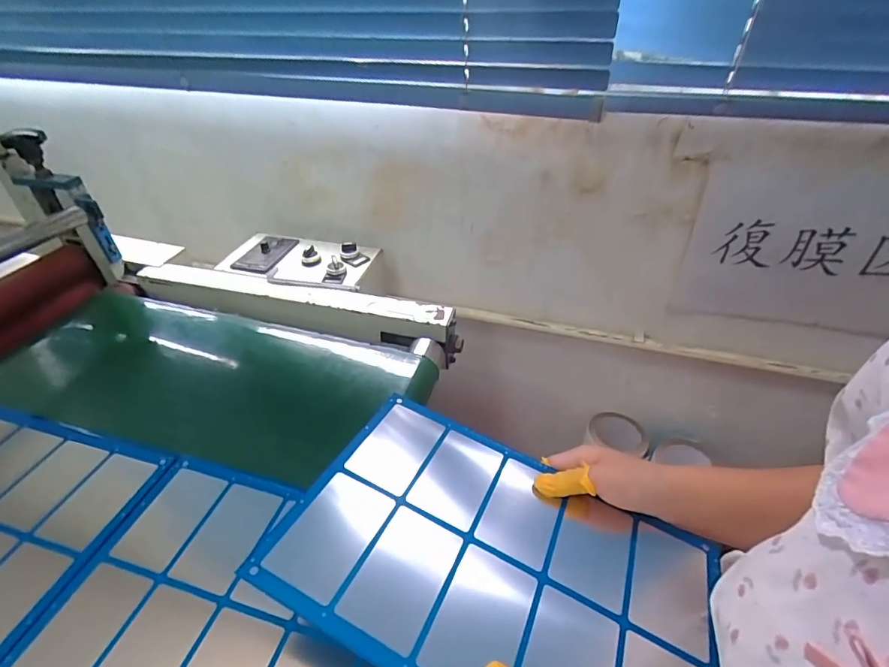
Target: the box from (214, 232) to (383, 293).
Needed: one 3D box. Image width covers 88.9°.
[{"bbox_3d":[-0.230,-0.113,0.698,0.233,0.038,0.125,6,36,15],"label":"box"}]

